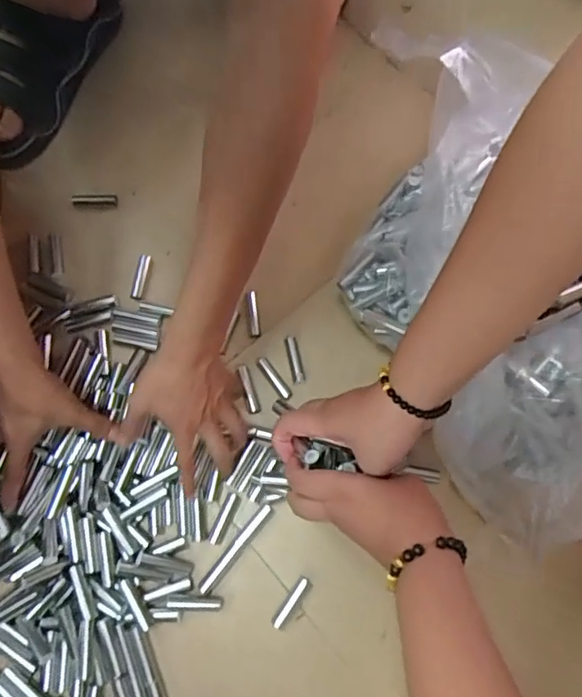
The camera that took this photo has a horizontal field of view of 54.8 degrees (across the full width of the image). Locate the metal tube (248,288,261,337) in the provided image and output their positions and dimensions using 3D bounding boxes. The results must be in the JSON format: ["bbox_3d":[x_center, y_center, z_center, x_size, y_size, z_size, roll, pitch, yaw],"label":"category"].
[{"bbox_3d":[-0.040,-0.034,0.599,0.012,0.014,0.044,-4,100,-3],"label":"metal tube"}]

